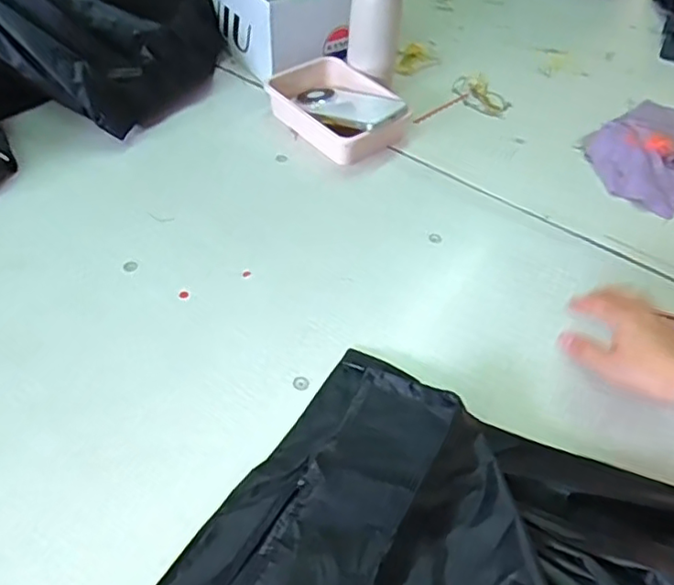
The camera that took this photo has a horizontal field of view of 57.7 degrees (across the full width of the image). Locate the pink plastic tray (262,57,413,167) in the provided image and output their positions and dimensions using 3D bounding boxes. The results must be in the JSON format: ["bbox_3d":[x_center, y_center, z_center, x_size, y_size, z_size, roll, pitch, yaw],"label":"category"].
[{"bbox_3d":[-0.004,-0.248,0.802,0.126,0.046,0.197,-34,60,-30],"label":"pink plastic tray"}]

